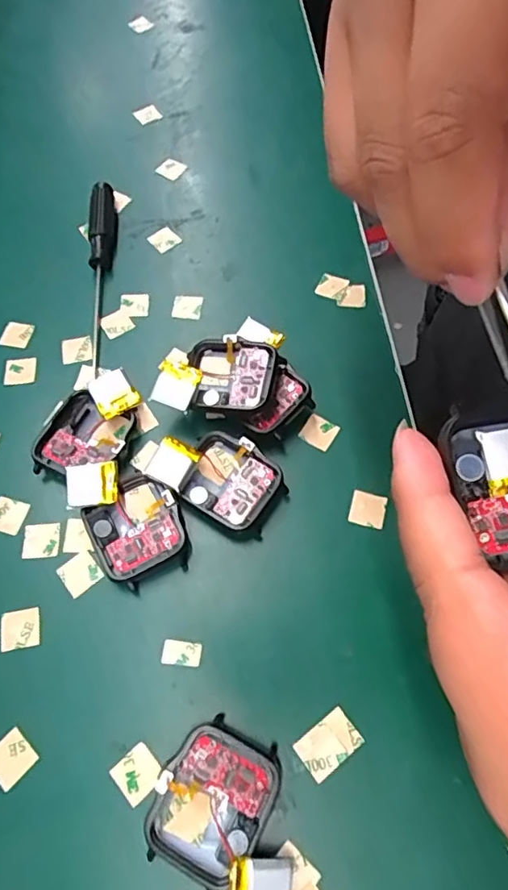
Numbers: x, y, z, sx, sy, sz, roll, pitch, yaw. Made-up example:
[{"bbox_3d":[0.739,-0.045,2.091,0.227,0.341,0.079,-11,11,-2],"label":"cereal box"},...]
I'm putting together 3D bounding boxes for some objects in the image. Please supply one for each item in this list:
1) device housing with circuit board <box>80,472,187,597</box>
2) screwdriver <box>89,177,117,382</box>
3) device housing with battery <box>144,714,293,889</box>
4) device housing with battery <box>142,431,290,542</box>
[{"bbox_3d":[-0.051,0.037,0.235,0.038,0.017,0.047,-25,65,-11],"label":"device housing with circuit board"},{"bbox_3d":[-0.084,-0.096,0.297,0.013,0.016,0.122,-5,63,-1],"label":"screwdriver"},{"bbox_3d":[-0.012,0.130,0.190,0.047,0.014,0.056,2,63,2],"label":"device housing with battery"},{"bbox_3d":[-0.015,0.014,0.245,0.056,0.019,0.037,28,67,15],"label":"device housing with battery"}]

